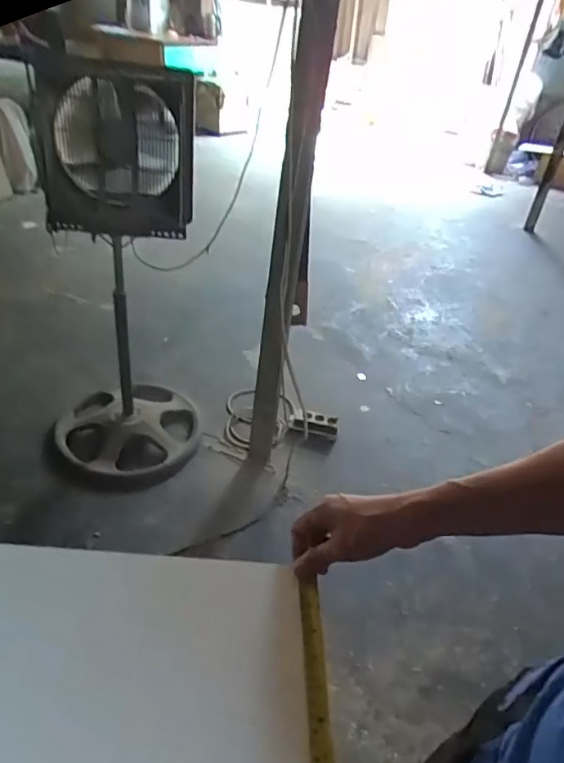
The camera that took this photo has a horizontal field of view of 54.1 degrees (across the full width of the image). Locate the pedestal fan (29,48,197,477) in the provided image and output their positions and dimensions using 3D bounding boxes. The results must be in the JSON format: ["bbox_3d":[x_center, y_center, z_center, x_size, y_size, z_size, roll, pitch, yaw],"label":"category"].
[{"bbox_3d":[-0.460,-0.308,1.594,0.433,1.043,0.473,-2,37,-13],"label":"pedestal fan"}]

